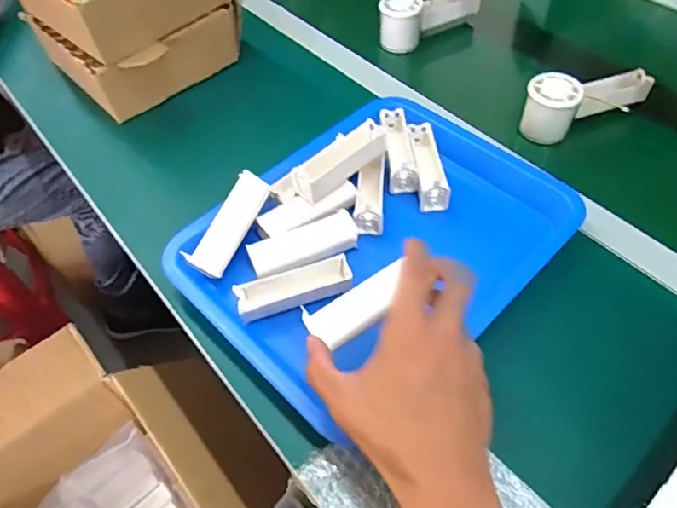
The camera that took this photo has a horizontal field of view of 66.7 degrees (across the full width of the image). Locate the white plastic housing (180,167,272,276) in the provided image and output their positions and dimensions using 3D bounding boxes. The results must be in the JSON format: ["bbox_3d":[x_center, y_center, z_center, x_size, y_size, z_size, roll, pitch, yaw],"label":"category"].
[{"bbox_3d":[-0.100,-0.028,0.478,0.035,0.018,0.104,22,72,18],"label":"white plastic housing"}]

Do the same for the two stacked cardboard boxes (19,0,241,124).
[{"bbox_3d":[-0.265,-0.314,0.646,0.191,0.143,0.208,37,64,26],"label":"two stacked cardboard boxes"}]

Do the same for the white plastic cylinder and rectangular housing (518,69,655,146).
[{"bbox_3d":[0.286,-0.175,0.585,0.150,0.059,0.051,-16,54,-8],"label":"white plastic cylinder and rectangular housing"}]

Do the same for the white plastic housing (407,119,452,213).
[{"bbox_3d":[0.092,-0.095,0.534,0.030,0.035,0.103,-3,54,1],"label":"white plastic housing"}]

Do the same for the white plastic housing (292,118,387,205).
[{"bbox_3d":[0.003,-0.091,0.499,0.106,0.034,0.028,-38,60,-22],"label":"white plastic housing"}]

